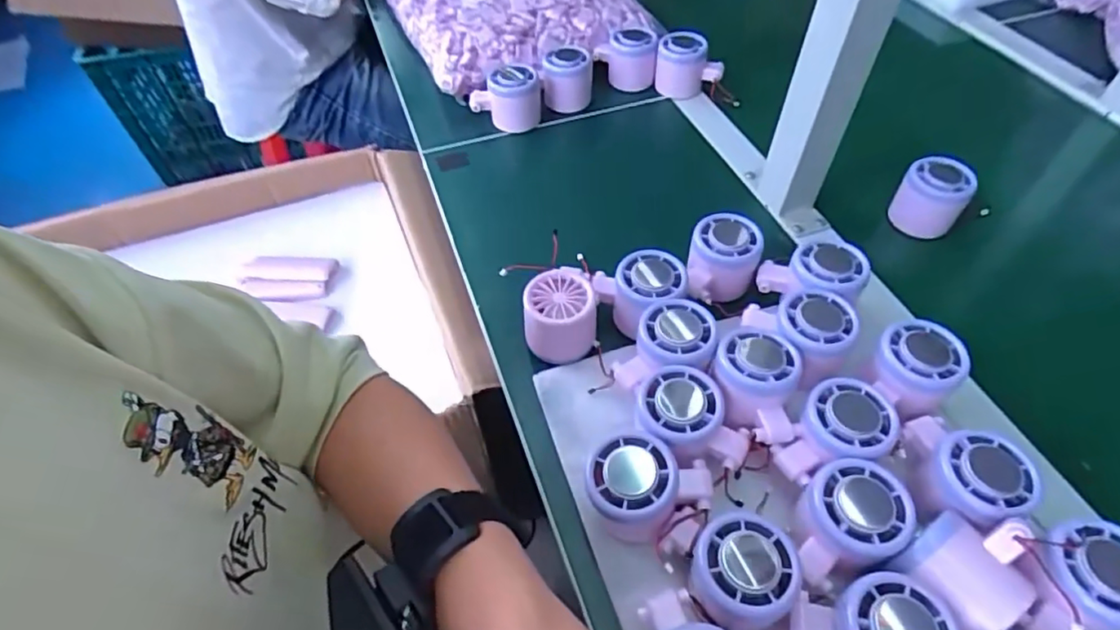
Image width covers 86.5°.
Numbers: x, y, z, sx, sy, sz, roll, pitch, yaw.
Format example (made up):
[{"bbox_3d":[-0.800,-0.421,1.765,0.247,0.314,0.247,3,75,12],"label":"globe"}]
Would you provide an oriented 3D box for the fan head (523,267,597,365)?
[{"bbox_3d":[0.001,0.001,0.463,0.055,0.051,0.056,-2,52,0],"label":"fan head"}]

